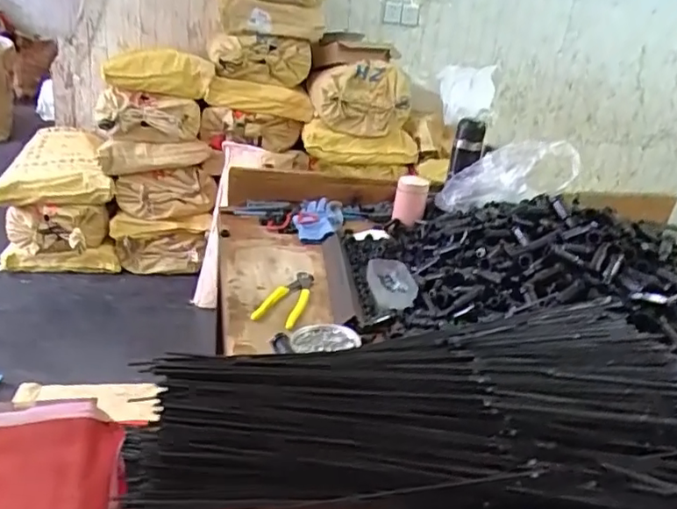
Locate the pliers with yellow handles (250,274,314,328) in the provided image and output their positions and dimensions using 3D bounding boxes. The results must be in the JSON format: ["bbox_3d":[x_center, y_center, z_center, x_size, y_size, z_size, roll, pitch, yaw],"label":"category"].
[{"bbox_3d":[-0.081,0.065,0.889,0.058,0.019,0.151,11,23,9],"label":"pliers with yellow handles"}]

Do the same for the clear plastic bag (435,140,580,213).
[{"bbox_3d":[0.326,-0.151,1.145,0.287,0.107,0.103,-20,11,27],"label":"clear plastic bag"}]

